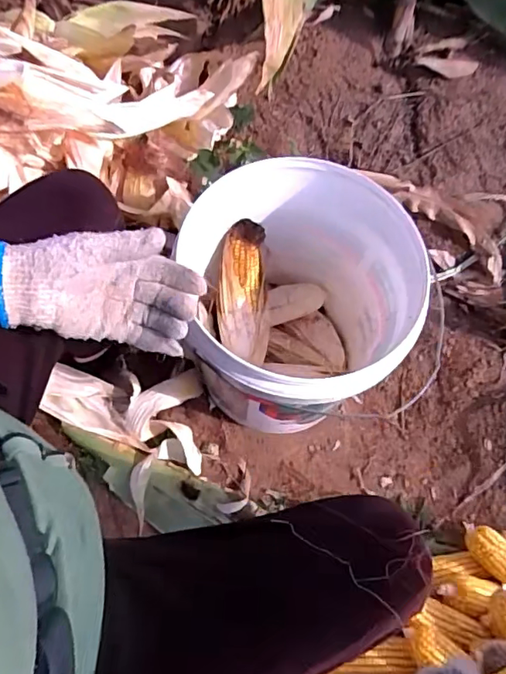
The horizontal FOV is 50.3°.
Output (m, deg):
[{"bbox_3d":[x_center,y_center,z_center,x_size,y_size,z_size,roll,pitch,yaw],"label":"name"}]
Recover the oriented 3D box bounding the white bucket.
[{"bbox_3d":[0.057,-0.024,0.770,0.282,0.317,0.294,23,69,11],"label":"white bucket"}]

